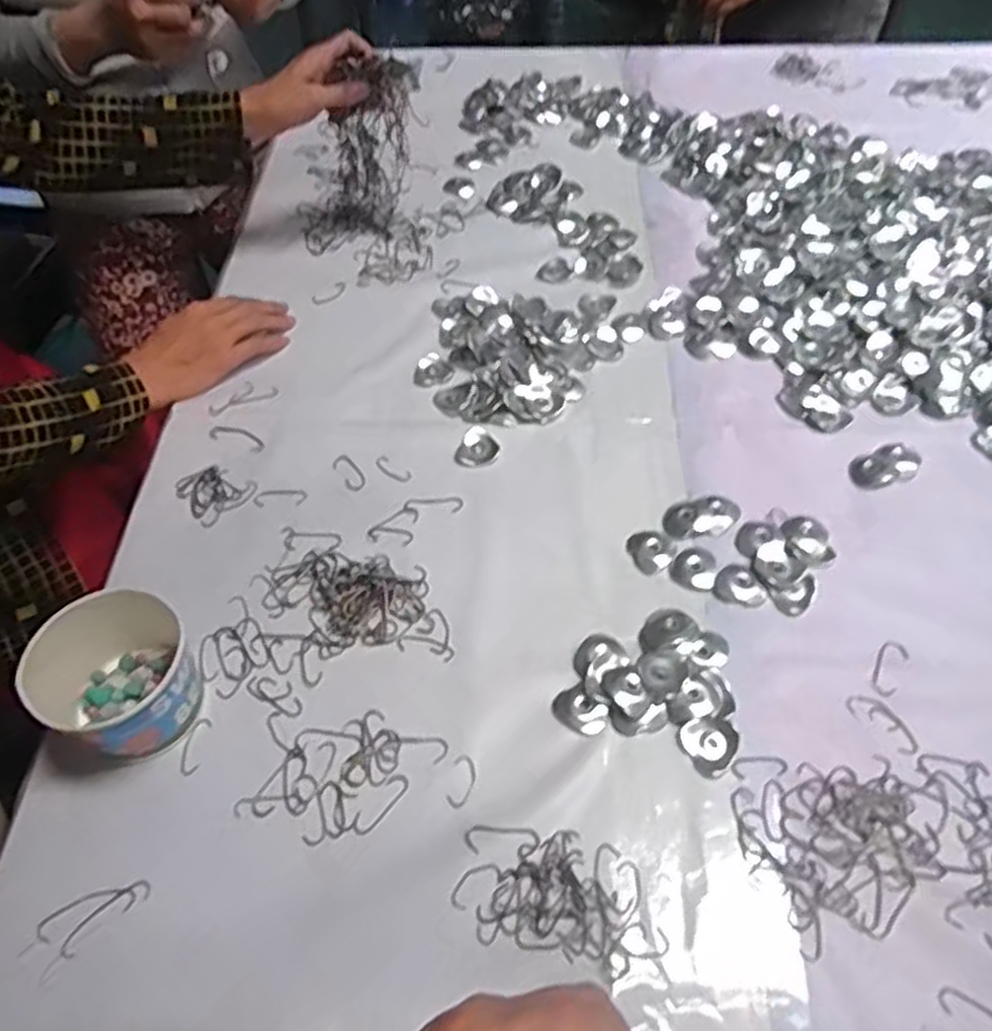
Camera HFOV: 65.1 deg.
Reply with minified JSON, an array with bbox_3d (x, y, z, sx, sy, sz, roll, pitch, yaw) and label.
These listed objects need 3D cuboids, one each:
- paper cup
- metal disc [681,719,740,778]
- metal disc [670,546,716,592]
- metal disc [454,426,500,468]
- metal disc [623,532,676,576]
[{"bbox_3d":[-0.238,0.105,0.497,0.083,0.073,0.085,-1,52,1],"label":"paper cup"},{"bbox_3d":[0.140,0.147,0.500,0.036,0.004,0.034,-1,52,1],"label":"metal disc"},{"bbox_3d":[0.150,0.039,0.586,0.032,0.010,0.035,-1,52,1],"label":"metal disc"},{"bbox_3d":[-0.014,-0.057,0.658,0.033,0.005,0.041,19,54,15],"label":"metal disc"},{"bbox_3d":[0.119,0.027,0.596,0.033,0.008,0.034,-1,52,1],"label":"metal disc"}]

